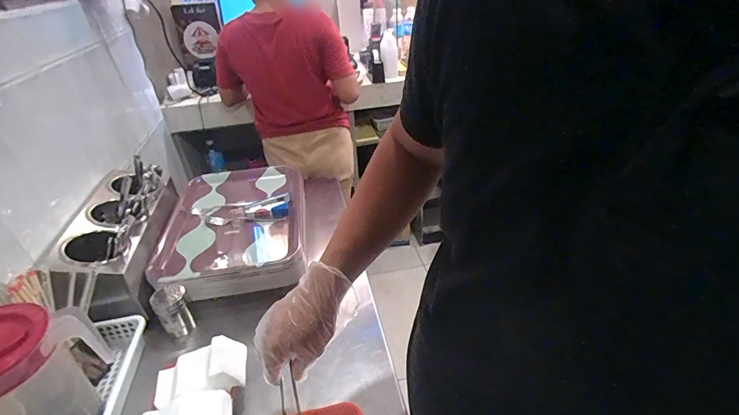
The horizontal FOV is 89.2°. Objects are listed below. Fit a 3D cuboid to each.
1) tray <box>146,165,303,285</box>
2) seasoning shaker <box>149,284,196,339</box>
[{"bbox_3d":[-0.319,0.014,0.932,0.310,0.048,0.478,-8,34,-6],"label":"tray"},{"bbox_3d":[-0.379,0.205,0.732,0.062,0.099,0.060,-31,42,-34],"label":"seasoning shaker"}]

